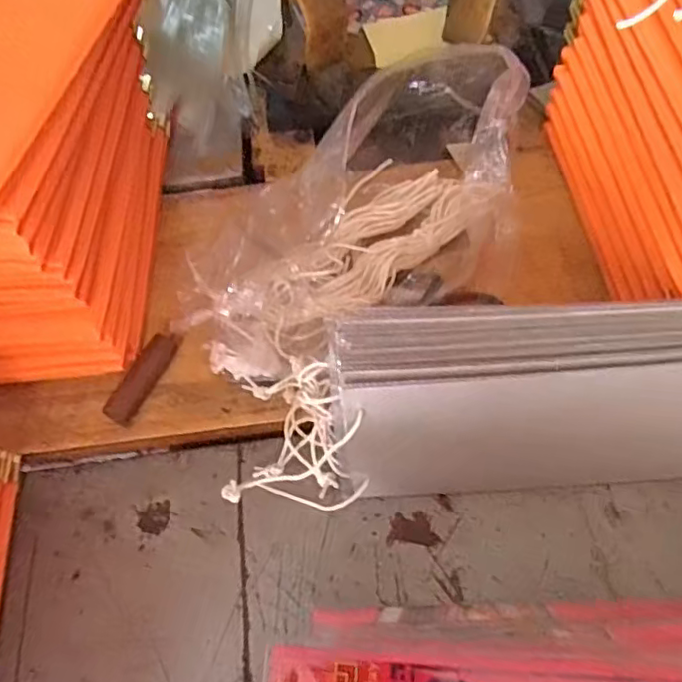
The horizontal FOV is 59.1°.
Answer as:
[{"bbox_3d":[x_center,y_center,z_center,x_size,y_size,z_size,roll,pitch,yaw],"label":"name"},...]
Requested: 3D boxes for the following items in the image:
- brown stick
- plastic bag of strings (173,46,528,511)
[{"bbox_3d":[-0.138,0.026,0.420,0.017,0.017,0.066,27,67,15],"label":"brown stick"},{"bbox_3d":[0.015,-0.067,0.410,0.161,0.116,0.330,32,68,17],"label":"plastic bag of strings"}]

